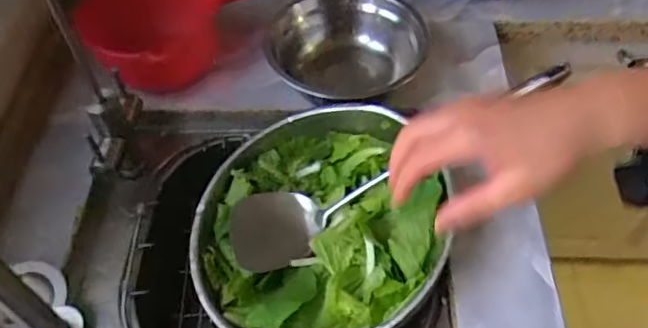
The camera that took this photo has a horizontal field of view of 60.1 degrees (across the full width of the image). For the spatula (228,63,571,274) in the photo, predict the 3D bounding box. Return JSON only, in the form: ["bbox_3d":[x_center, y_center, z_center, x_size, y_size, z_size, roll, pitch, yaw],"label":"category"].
[{"bbox_3d":[0.064,0.005,0.575,0.380,0.045,0.090,-30,52,17],"label":"spatula"}]

